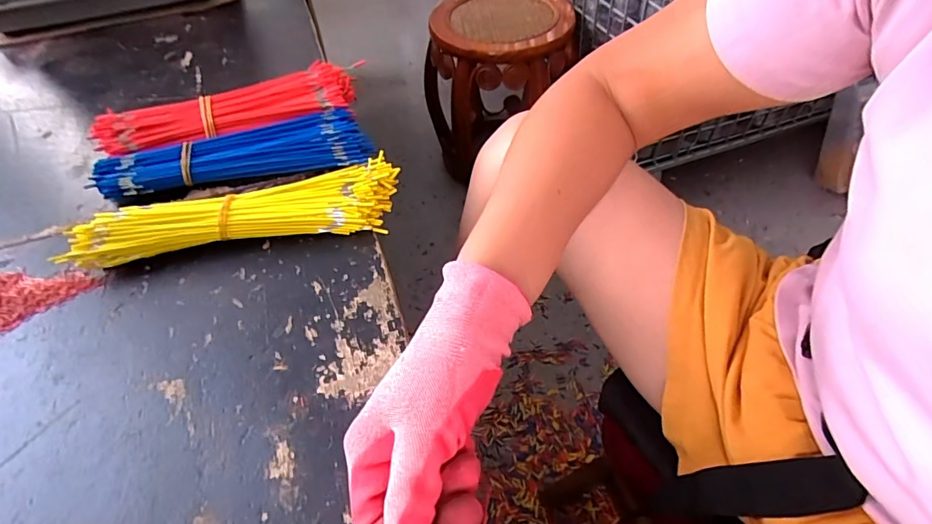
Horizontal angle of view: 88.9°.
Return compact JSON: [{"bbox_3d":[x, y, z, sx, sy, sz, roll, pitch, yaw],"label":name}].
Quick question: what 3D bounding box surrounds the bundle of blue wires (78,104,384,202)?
[{"bbox_3d":[-0.221,-0.105,0.463,0.244,0.028,0.065,-14,52,-7],"label":"bundle of blue wires"}]

